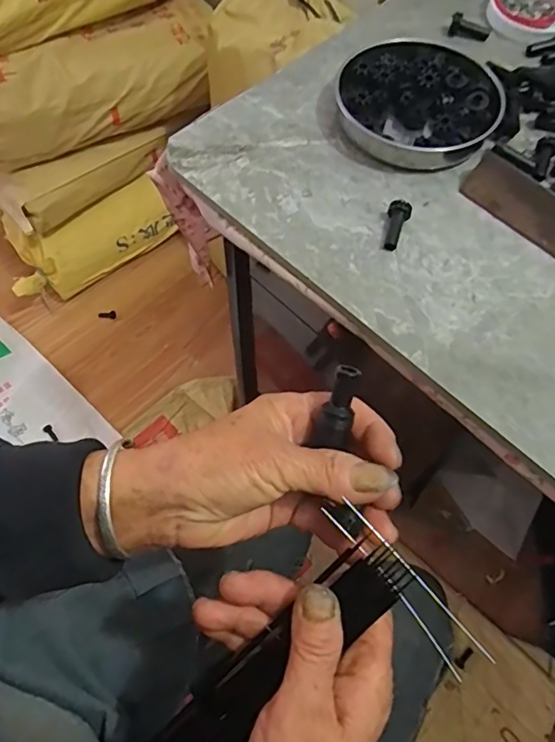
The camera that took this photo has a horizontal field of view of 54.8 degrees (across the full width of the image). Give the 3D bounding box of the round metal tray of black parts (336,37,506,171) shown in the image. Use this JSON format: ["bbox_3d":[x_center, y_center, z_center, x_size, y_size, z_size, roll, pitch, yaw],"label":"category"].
[{"bbox_3d":[0.120,-0.230,0.461,0.131,0.026,0.131,1,64,-1],"label":"round metal tray of black parts"}]

